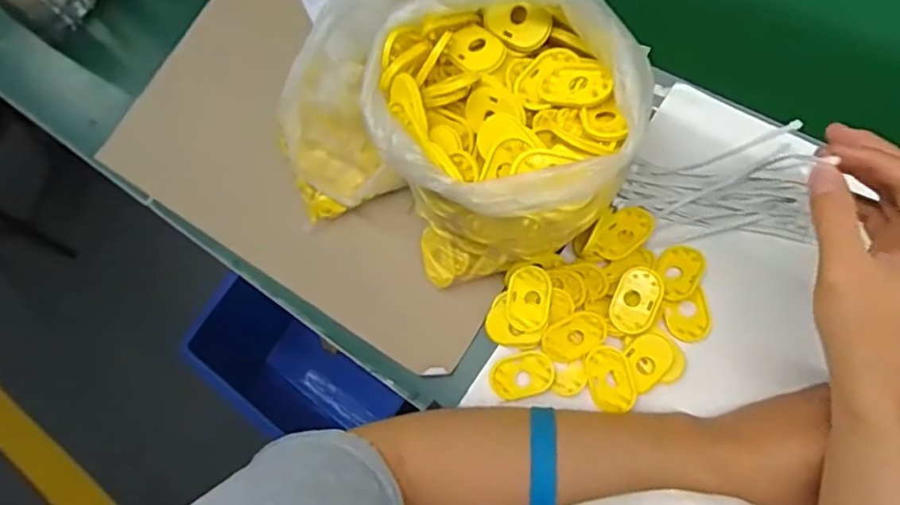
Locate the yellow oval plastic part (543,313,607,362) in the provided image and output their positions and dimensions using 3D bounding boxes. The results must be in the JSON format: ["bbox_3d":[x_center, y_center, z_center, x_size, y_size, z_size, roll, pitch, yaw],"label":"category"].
[{"bbox_3d":[0.105,0.072,0.485,0.054,0.004,0.035,-33,89,12],"label":"yellow oval plastic part"}]

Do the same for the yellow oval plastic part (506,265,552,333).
[{"bbox_3d":[0.067,0.040,0.496,0.036,0.009,0.055,6,86,12],"label":"yellow oval plastic part"}]

